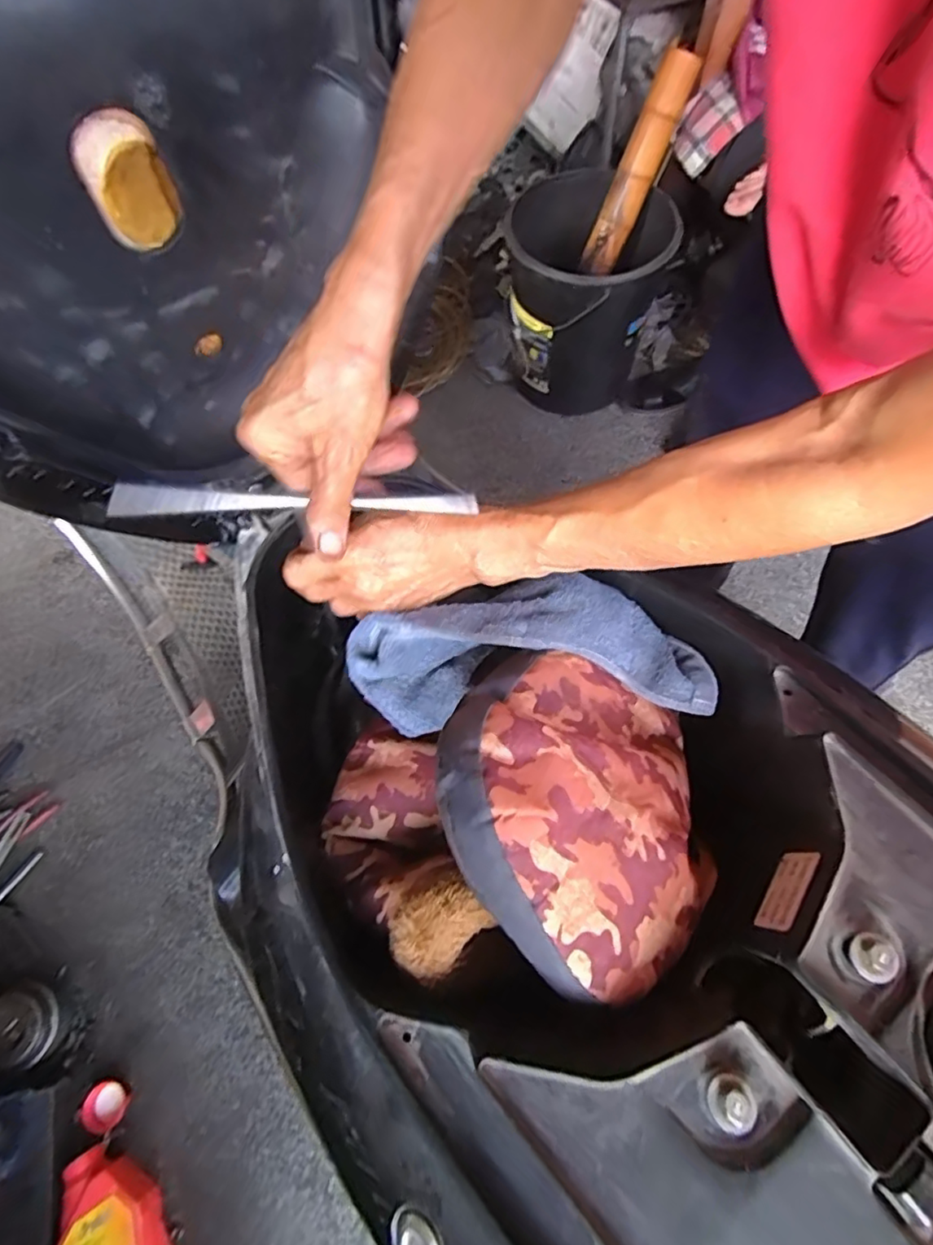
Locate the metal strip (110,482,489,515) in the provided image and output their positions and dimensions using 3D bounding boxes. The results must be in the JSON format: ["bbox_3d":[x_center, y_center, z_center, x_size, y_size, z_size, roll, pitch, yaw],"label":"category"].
[{"bbox_3d":[-0.092,-0.066,0.334,0.192,0.011,0.014,-1,65,-7],"label":"metal strip"}]

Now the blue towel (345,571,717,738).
[{"bbox_3d":[0.039,0.016,0.397,0.231,0.058,0.099,-3,64,1],"label":"blue towel"}]

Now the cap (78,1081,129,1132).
[{"bbox_3d":[-0.506,0.676,0.843,0.055,0.014,0.058,-1,64,2],"label":"cap"}]

